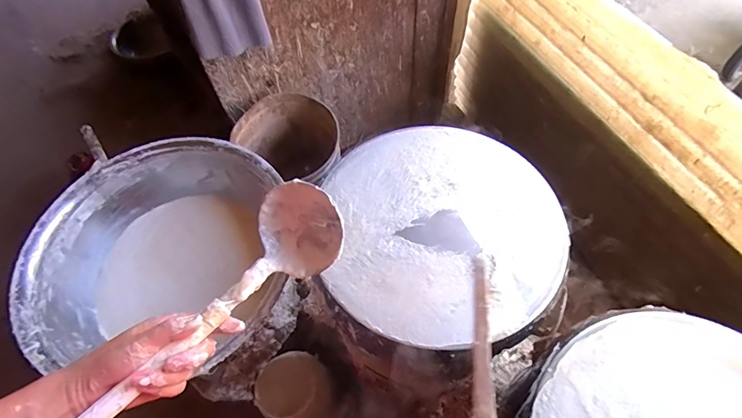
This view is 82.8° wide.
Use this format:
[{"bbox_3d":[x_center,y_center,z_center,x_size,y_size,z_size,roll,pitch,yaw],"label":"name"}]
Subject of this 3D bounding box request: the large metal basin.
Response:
[{"bbox_3d":[-0.413,0.072,0.862,0.483,0.178,0.453,-1,63,3],"label":"large metal basin"}]

